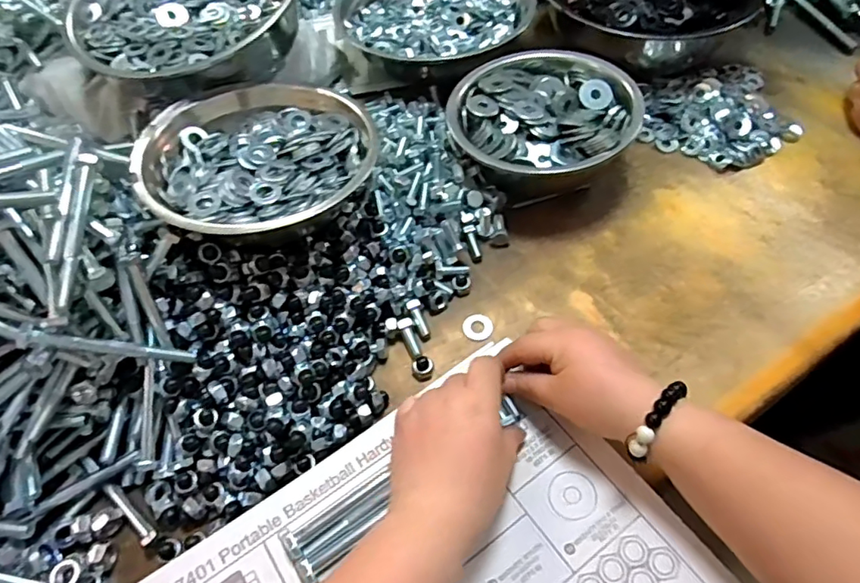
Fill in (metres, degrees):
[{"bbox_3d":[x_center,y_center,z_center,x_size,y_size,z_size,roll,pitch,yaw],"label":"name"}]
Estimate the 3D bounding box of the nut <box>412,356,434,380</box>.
[{"bbox_3d":[-0.006,0.059,0.435,0.016,0.011,0.017,-1,57,2],"label":"nut"}]

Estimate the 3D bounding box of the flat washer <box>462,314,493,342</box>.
[{"bbox_3d":[0.040,0.029,0.458,0.024,0.004,0.026,-1,57,2],"label":"flat washer"}]

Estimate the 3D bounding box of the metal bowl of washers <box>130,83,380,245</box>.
[{"bbox_3d":[-0.137,-0.111,0.449,0.183,0.049,0.164,-31,61,-17],"label":"metal bowl of washers"}]

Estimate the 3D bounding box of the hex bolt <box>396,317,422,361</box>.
[{"bbox_3d":[-0.016,0.039,0.451,0.012,0.011,0.034,-19,79,-11],"label":"hex bolt"}]

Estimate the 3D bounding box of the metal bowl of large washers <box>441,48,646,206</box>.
[{"bbox_3d":[0.106,-0.163,0.532,0.166,0.062,0.159,-1,57,2],"label":"metal bowl of large washers"}]

